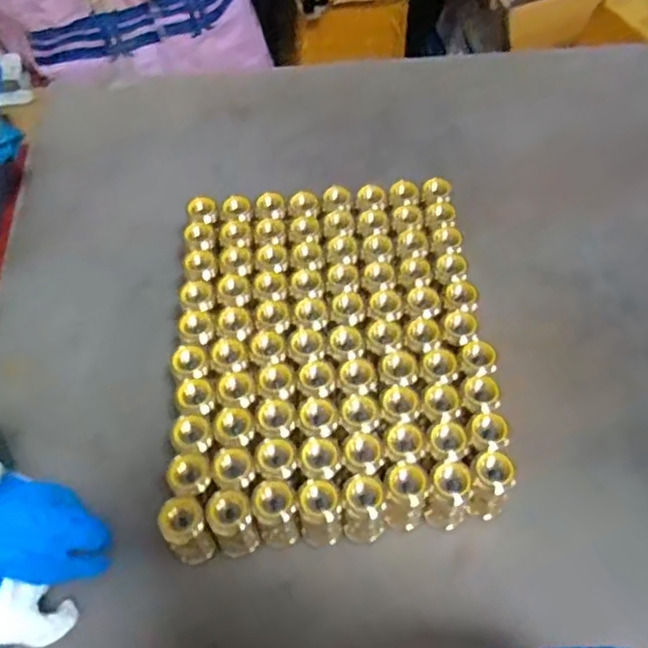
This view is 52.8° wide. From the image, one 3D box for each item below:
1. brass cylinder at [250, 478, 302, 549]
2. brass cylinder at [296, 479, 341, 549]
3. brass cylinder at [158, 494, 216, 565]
[{"bbox_3d":[-0.036,0.144,0.490,0.030,0.081,0.026,-14,56,-9],"label":"brass cylinder"},{"bbox_3d":[-0.003,0.142,0.487,0.029,0.081,0.025,-13,56,-8],"label":"brass cylinder"},{"bbox_3d":[-0.101,0.153,0.482,0.030,0.063,0.030,-1,55,1],"label":"brass cylinder"}]

